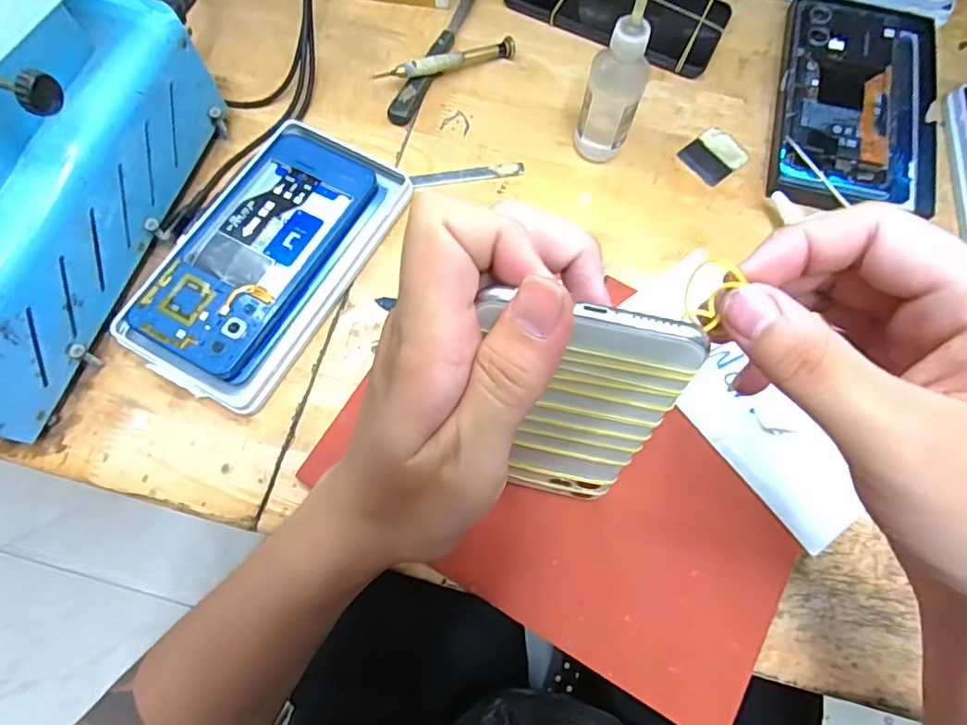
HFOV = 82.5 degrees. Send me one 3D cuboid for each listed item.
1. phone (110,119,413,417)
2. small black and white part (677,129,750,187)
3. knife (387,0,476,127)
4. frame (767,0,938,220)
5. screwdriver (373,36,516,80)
[{"bbox_3d":[-0.130,-0.066,0.343,0.106,0.015,0.183,27,73,8],"label":"phone"},{"bbox_3d":[0.159,-0.143,0.380,0.041,0.004,0.035,-37,75,-12],"label":"small black and white part"},{"bbox_3d":[-0.030,-0.231,0.402,0.016,0.010,0.143,24,72,7],"label":"knife"},{"bbox_3d":[0.263,-0.182,0.388,0.106,0.016,0.183,15,71,4],"label":"frame"},{"bbox_3d":[-0.025,-0.210,0.389,0.102,0.021,0.009,-24,73,-9],"label":"screwdriver"}]

